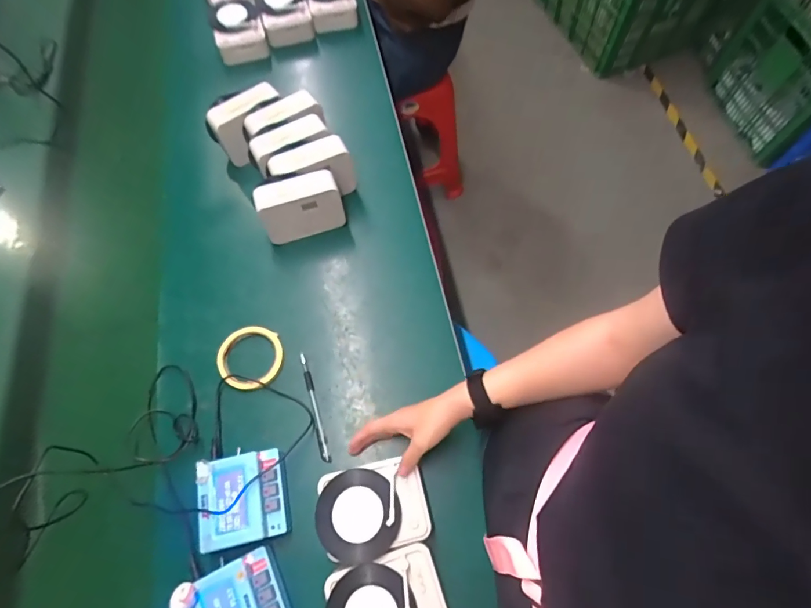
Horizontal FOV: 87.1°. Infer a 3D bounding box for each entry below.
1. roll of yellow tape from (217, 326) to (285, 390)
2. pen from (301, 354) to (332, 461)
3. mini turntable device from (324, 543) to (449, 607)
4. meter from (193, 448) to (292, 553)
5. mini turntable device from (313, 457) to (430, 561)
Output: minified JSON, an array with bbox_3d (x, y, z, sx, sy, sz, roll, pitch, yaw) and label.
[{"bbox_3d":[-0.228,0.078,0.627,0.092,0.016,0.092,-1,68,2],"label":"roll of yellow tape"},{"bbox_3d":[-0.130,0.144,0.605,0.012,0.005,0.157,-17,68,-5],"label":"pen"},{"bbox_3d":[-0.022,0.343,0.479,0.132,0.021,0.099,-17,68,-5],"label":"mini turntable device"},{"bbox_3d":[-0.203,0.243,0.536,0.101,0.049,0.100,-12,68,-2],"label":"meter"},{"bbox_3d":[-0.041,0.246,0.515,0.130,0.015,0.098,-12,68,-3],"label":"mini turntable device"}]

